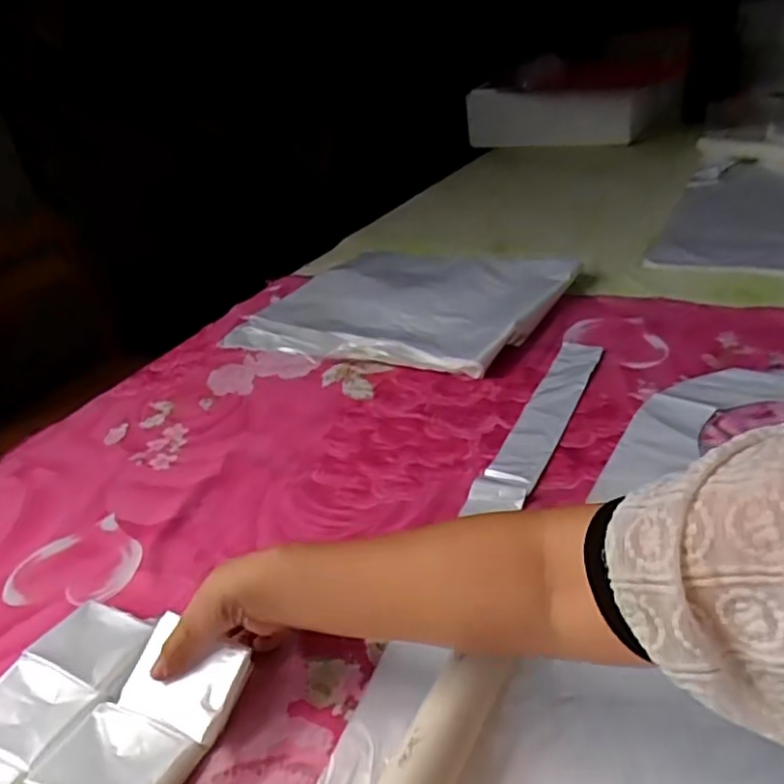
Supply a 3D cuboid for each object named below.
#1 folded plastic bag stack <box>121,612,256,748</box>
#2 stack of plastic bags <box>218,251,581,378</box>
[{"bbox_3d":[-0.149,0.204,0.458,0.088,0.015,0.064,11,63,30],"label":"folded plastic bag stack"},{"bbox_3d":[0.008,-0.139,0.997,0.469,0.027,0.361,12,48,28],"label":"stack of plastic bags"}]

